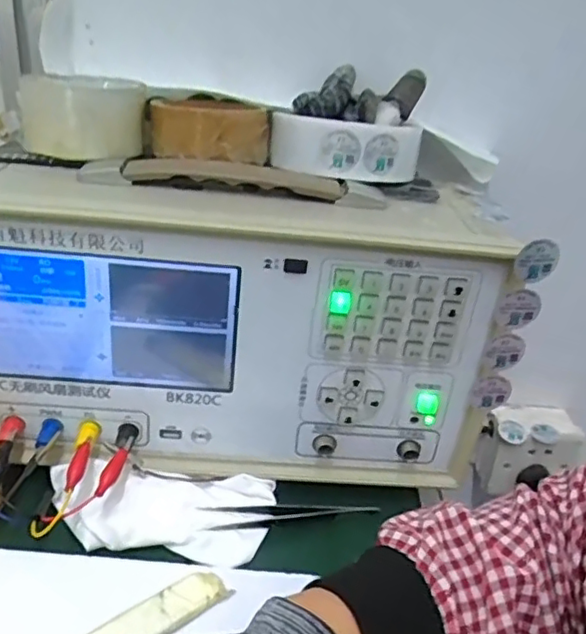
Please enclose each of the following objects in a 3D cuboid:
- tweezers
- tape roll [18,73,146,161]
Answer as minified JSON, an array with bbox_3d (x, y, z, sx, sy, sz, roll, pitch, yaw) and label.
[{"bbox_3d":[-0.001,0.130,0.409,0.117,0.009,0.018,-6,28,-14],"label":"tweezers"},{"bbox_3d":[-0.147,-0.142,0.424,0.079,0.042,0.086,-10,29,-20],"label":"tape roll"}]

